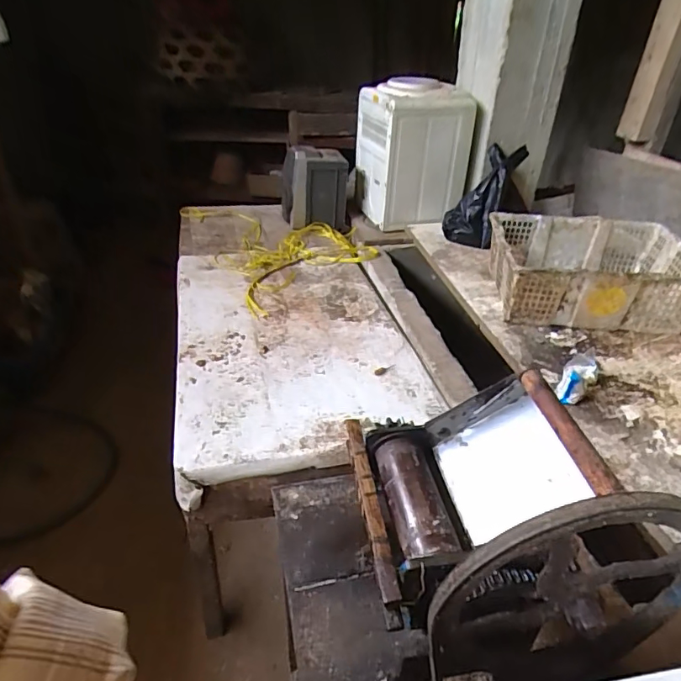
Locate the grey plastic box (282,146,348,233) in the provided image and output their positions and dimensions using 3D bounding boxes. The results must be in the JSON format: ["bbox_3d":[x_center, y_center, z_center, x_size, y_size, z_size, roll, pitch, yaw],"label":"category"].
[{"bbox_3d":[-0.097,-0.561,1.804,0.247,0.261,0.225,0,35,-3],"label":"grey plastic box"}]

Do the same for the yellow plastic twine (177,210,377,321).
[{"bbox_3d":[-0.192,-0.329,1.655,0.497,0.047,0.814,-15,38,-23],"label":"yellow plastic twine"}]

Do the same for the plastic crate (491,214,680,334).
[{"bbox_3d":[0.642,-0.175,1.286,0.475,0.178,0.344,3,34,3],"label":"plastic crate"}]

